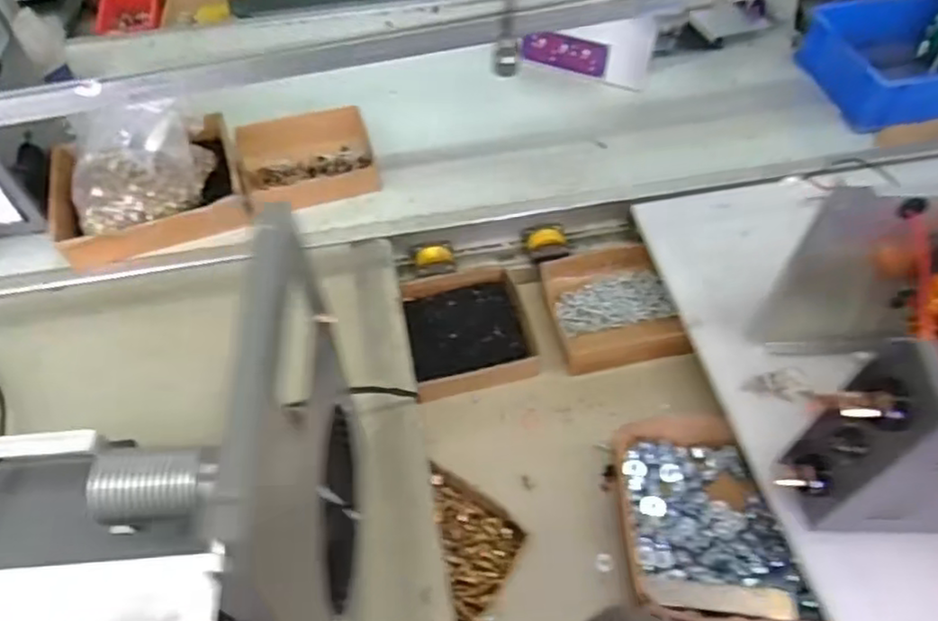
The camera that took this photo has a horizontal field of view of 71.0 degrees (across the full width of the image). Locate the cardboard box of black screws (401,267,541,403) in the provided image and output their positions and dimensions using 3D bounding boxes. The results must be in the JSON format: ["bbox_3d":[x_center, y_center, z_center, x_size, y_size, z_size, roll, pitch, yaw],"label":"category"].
[{"bbox_3d":[0.006,0.022,0.836,0.147,0.040,0.160,-8,55,-6],"label":"cardboard box of black screws"}]

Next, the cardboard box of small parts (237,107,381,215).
[{"bbox_3d":[-0.217,-0.207,0.902,0.180,0.047,0.152,-16,56,-11],"label":"cardboard box of small parts"}]

